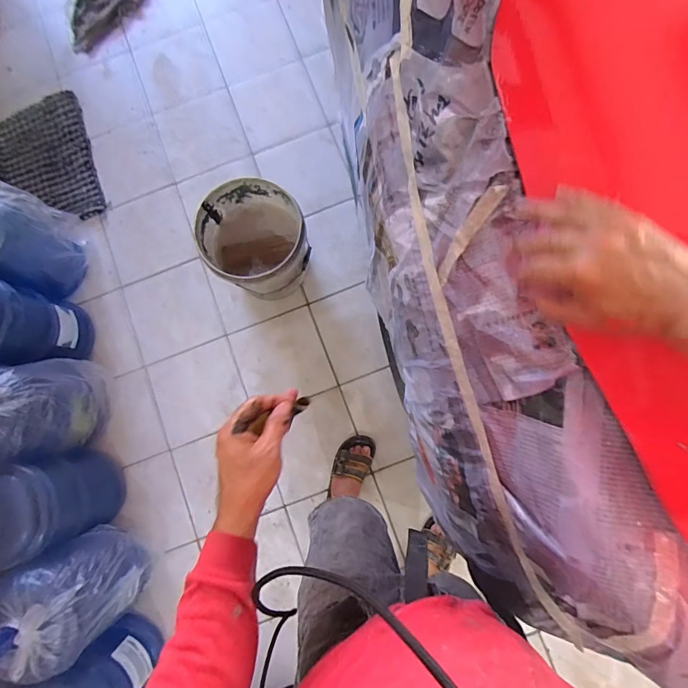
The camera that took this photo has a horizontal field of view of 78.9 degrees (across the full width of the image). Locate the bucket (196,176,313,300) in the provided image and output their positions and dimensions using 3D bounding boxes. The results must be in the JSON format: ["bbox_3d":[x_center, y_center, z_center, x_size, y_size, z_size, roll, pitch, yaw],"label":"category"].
[{"bbox_3d":[-0.254,-0.293,1.274,0.309,0.294,0.285,0,82,3],"label":"bucket"}]

